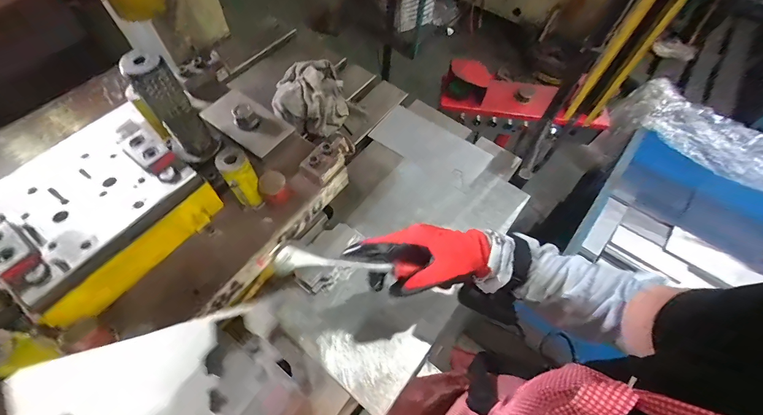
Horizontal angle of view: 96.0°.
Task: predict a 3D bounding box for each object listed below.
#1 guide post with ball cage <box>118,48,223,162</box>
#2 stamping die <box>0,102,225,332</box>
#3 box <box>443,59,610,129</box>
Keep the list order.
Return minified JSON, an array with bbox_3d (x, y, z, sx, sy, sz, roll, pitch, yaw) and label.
[{"bbox_3d":[-0.274,-0.126,0.460,0.057,0.158,0.043,-35,67,-19],"label":"guide post with ball cage"},{"bbox_3d":[-0.370,0.003,0.455,0.214,0.078,0.232,37,66,18],"label":"stamping die"},{"bbox_3d":[0.381,-0.387,1.128,0.357,0.174,0.079,11,61,5],"label":"box"}]

